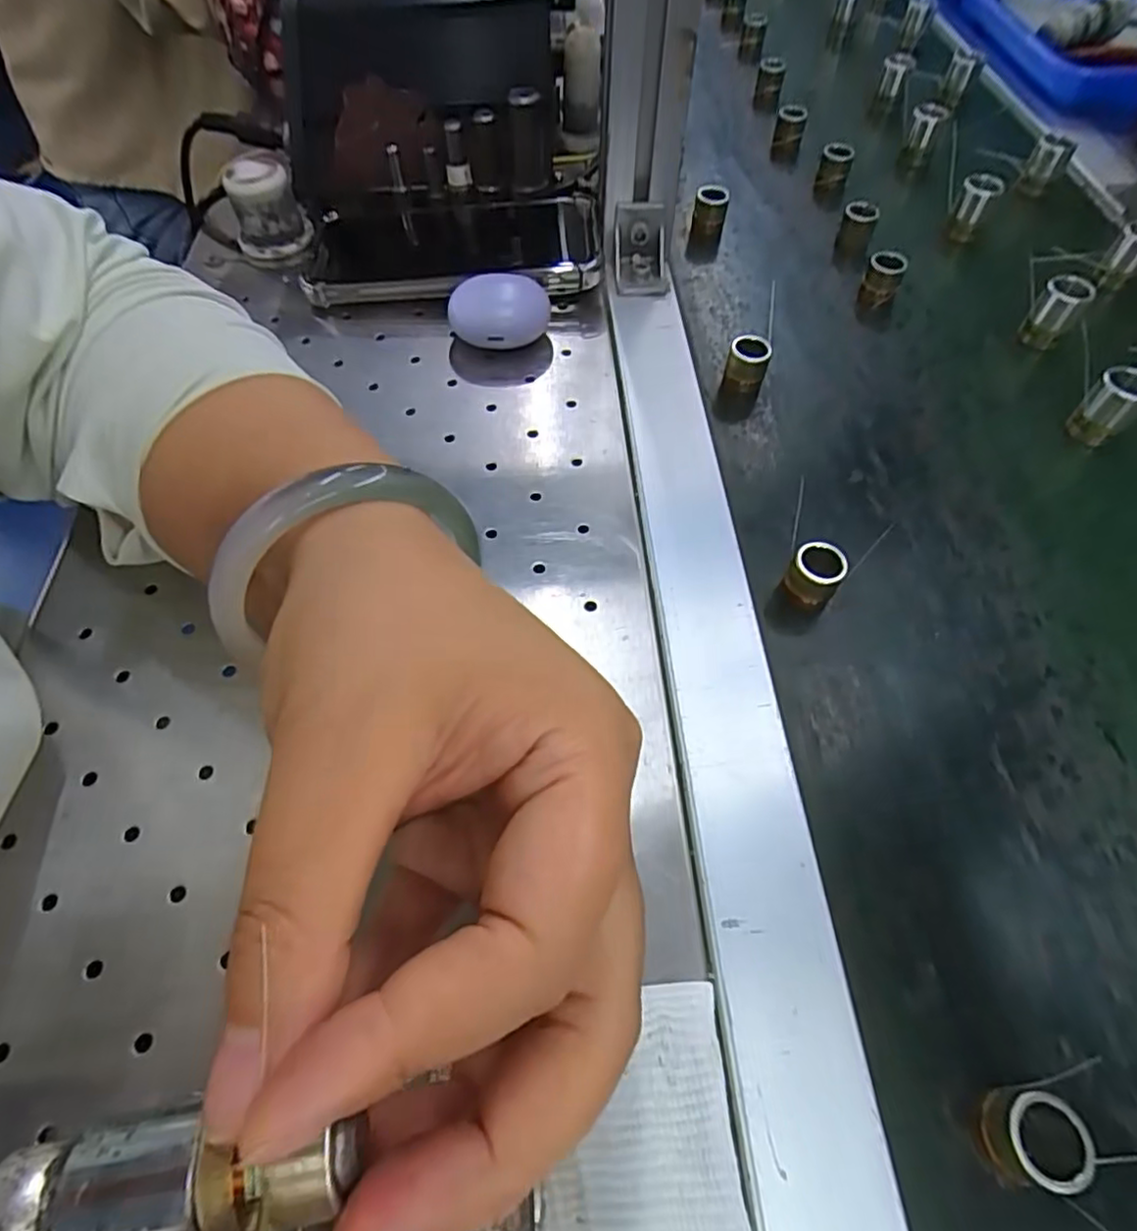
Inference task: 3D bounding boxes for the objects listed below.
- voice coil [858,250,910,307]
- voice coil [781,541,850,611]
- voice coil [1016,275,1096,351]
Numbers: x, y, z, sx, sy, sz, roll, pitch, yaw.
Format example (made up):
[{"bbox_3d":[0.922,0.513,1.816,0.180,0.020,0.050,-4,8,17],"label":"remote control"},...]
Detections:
[{"bbox_3d":[0.180,-0.193,0.383,0.020,0.027,0.016,24,60,12],"label":"voice coil"},{"bbox_3d":[0.101,-0.017,0.271,0.020,0.021,0.020,1,58,-2],"label":"voice coil"},{"bbox_3d":[0.263,-0.163,0.361,0.017,0.038,0.020,-38,67,-23],"label":"voice coil"}]

